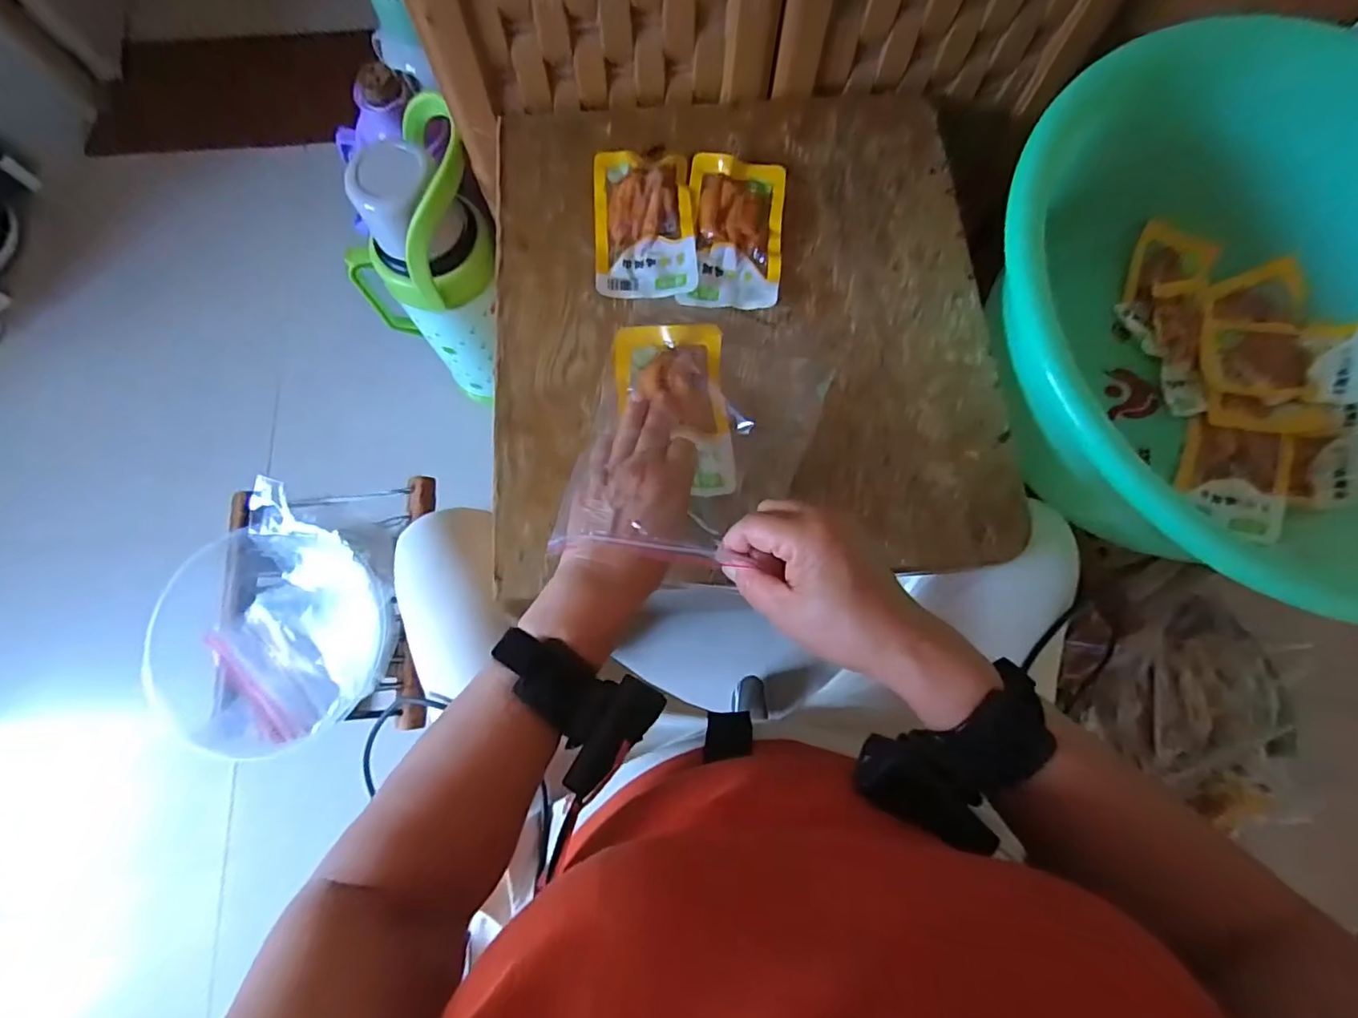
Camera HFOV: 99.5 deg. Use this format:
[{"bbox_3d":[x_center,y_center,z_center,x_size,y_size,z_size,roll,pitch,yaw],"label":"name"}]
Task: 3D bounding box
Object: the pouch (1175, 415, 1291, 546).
[{"bbox_3d":[0.526,-0.027,0.546,0.078,0.015,0.112,15,75,30],"label":"pouch"}]

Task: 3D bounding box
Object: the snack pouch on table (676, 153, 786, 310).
[{"bbox_3d":[0.046,-0.230,0.477,0.079,0.013,0.134,6,76,1],"label":"snack pouch on table"}]

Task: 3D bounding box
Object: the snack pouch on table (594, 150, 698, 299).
[{"bbox_3d":[-0.029,-0.240,0.480,0.082,0.011,0.137,-3,76,-1],"label":"snack pouch on table"}]

